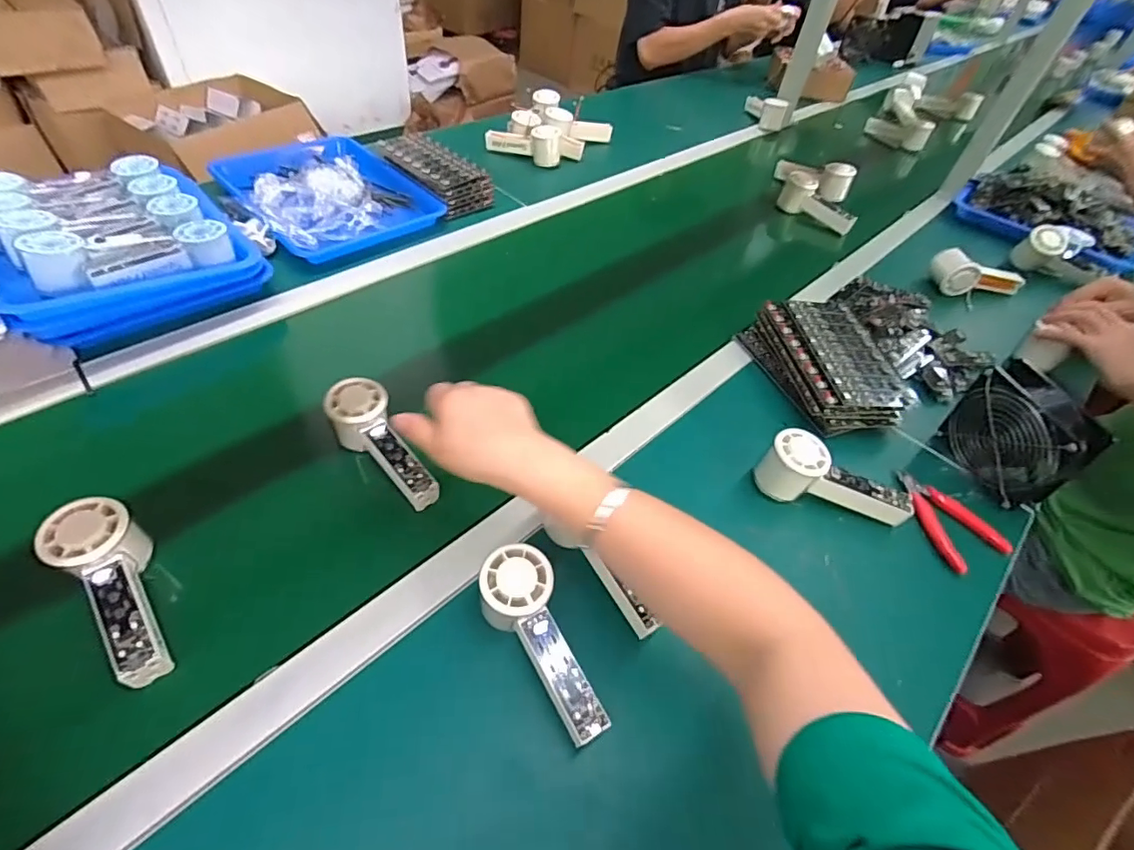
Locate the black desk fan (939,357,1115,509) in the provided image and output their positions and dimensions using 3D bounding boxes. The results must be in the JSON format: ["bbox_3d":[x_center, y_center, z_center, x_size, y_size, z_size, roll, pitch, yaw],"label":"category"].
[{"bbox_3d":[0.481,0.007,0.565,0.048,0.119,0.129,-5,50,-11],"label":"black desk fan"}]

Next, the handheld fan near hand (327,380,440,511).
[{"bbox_3d":[-0.183,0.022,0.531,0.058,0.048,0.156,-34,73,-30],"label":"handheld fan near hand"}]

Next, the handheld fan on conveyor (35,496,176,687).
[{"bbox_3d":[-0.354,0.133,0.415,0.056,0.055,0.155,-28,72,-27],"label":"handheld fan on conveyor"}]

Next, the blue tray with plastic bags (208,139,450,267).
[{"bbox_3d":[-0.396,-0.395,0.852,0.263,0.060,0.338,-31,59,-29],"label":"blue tray with plastic bags"}]

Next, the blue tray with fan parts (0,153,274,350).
[{"bbox_3d":[-0.564,-0.230,0.655,0.256,0.096,0.242,39,56,24],"label":"blue tray with fan parts"}]

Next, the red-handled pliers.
[{"bbox_3d":[0.398,0.097,0.562,0.068,0.026,0.114,-13,52,-17],"label":"red-handled pliers"}]

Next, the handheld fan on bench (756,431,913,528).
[{"bbox_3d":[0.278,0.057,0.551,0.149,0.067,0.048,14,49,6],"label":"handheld fan on bench"}]

